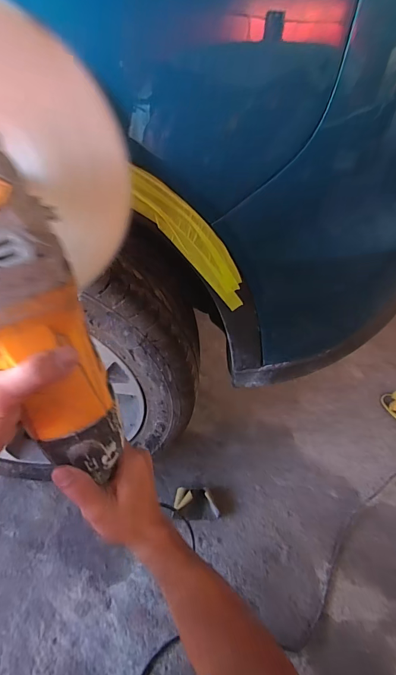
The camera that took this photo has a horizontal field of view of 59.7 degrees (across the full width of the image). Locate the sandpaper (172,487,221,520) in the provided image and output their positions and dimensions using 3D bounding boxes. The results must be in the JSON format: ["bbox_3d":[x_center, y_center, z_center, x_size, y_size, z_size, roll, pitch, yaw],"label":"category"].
[{"bbox_3d":[-0.003,0.393,0.827,0.108,0.034,0.070,3,43,-4],"label":"sandpaper"}]

